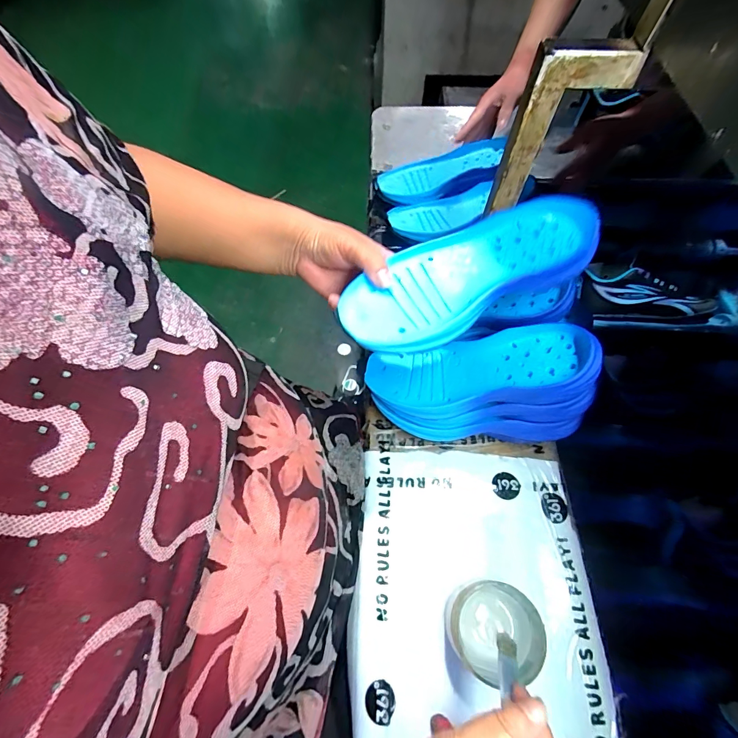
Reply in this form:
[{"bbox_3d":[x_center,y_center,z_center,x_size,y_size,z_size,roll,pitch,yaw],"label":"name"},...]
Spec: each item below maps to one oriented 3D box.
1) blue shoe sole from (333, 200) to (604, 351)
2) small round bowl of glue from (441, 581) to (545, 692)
[{"bbox_3d":[0.085,-0.086,0.333,0.235,0.034,0.086,-26,67,-8],"label":"blue shoe sole"},{"bbox_3d":[0.117,0.253,0.364,0.080,0.055,0.079,0,65,1],"label":"small round bowl of glue"}]

